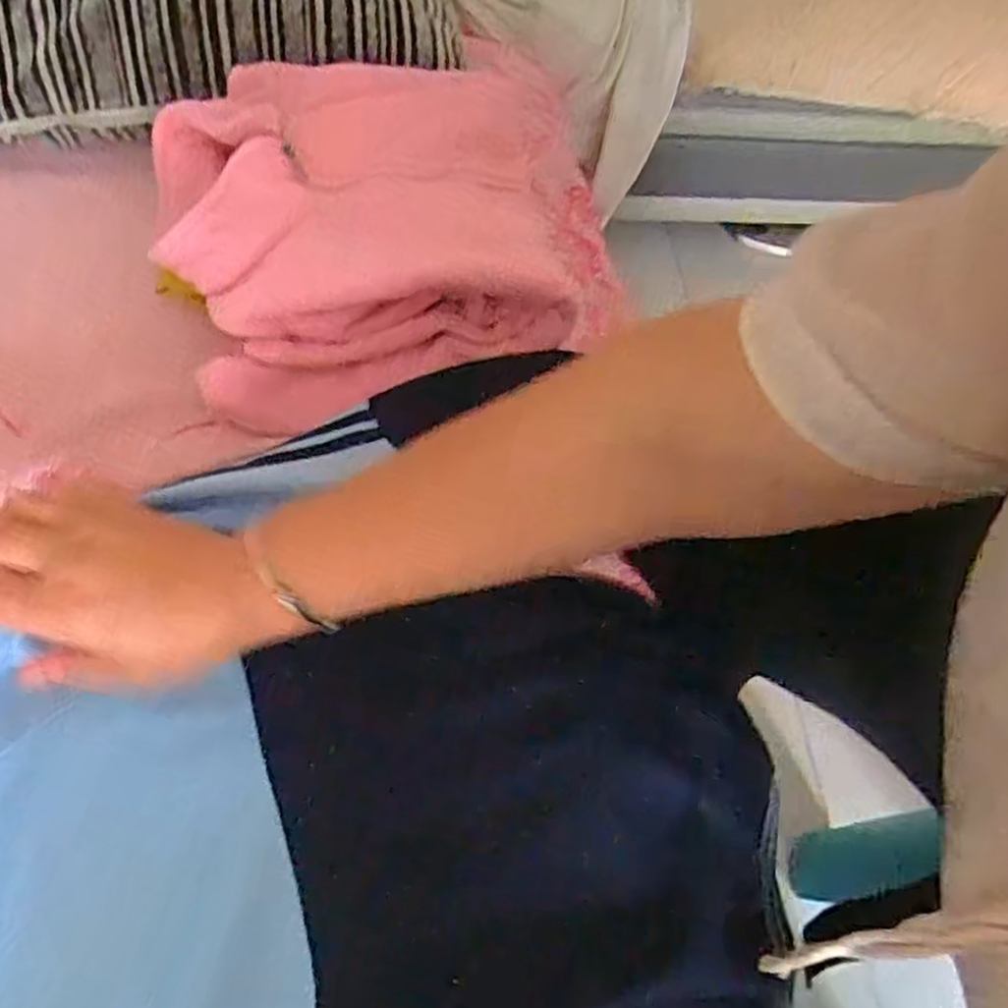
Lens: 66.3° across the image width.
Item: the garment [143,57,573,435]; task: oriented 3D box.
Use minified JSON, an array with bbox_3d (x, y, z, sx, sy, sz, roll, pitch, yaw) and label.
[{"bbox_3d":[-0.091,-0.223,0.555,0.299,0.082,0.329,-16,55,-10],"label":"garment"}]

